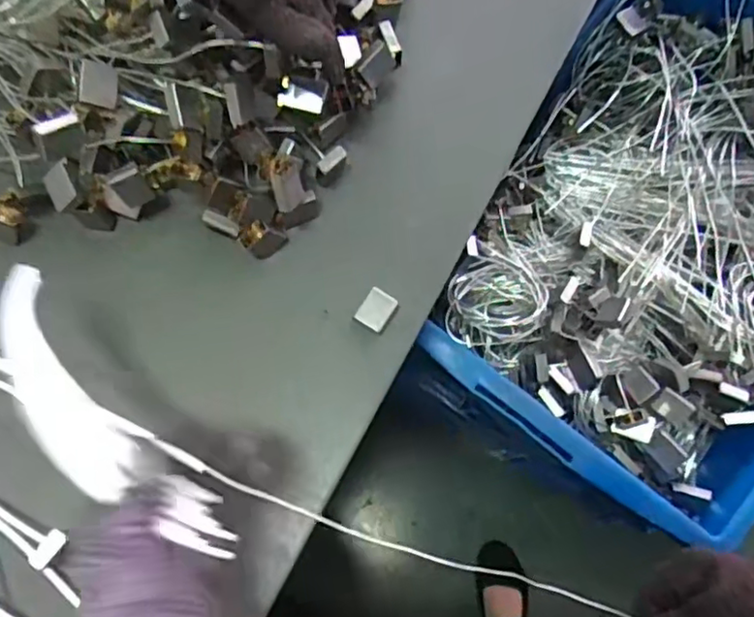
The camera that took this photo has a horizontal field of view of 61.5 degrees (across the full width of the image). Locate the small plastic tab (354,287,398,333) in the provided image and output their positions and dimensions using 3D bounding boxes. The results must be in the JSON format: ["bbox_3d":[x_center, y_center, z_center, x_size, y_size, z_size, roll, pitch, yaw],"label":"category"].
[{"bbox_3d":[0.000,0.001,0.526,0.026,0.004,0.033,31,77,10],"label":"small plastic tab"}]

